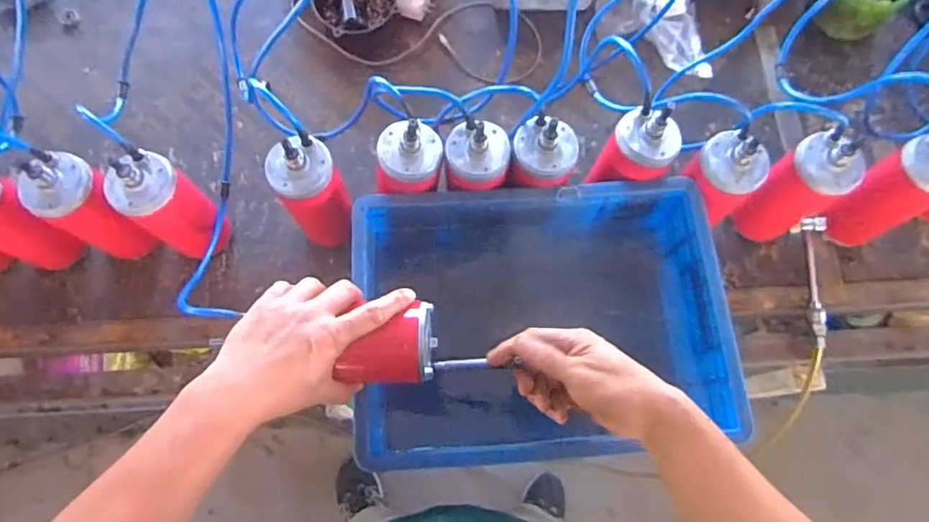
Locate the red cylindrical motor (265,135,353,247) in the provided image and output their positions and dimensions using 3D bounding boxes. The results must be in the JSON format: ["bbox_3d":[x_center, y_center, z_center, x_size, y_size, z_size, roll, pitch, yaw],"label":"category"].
[{"bbox_3d":[-0.179,-0.081,0.656,0.073,0.155,0.070,0,72,-1],"label":"red cylindrical motor"}]

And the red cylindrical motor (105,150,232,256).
[{"bbox_3d":[-0.347,-0.059,0.670,0.070,0.197,0.075,0,72,-1],"label":"red cylindrical motor"}]

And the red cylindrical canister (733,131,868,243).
[{"bbox_3d":[0.412,-0.087,0.691,0.075,0.195,0.073,-33,75,-11],"label":"red cylindrical canister"}]

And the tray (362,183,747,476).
[{"bbox_3d":[0.080,0.059,0.667,0.398,0.155,0.274,-4,72,-2],"label":"tray"}]

